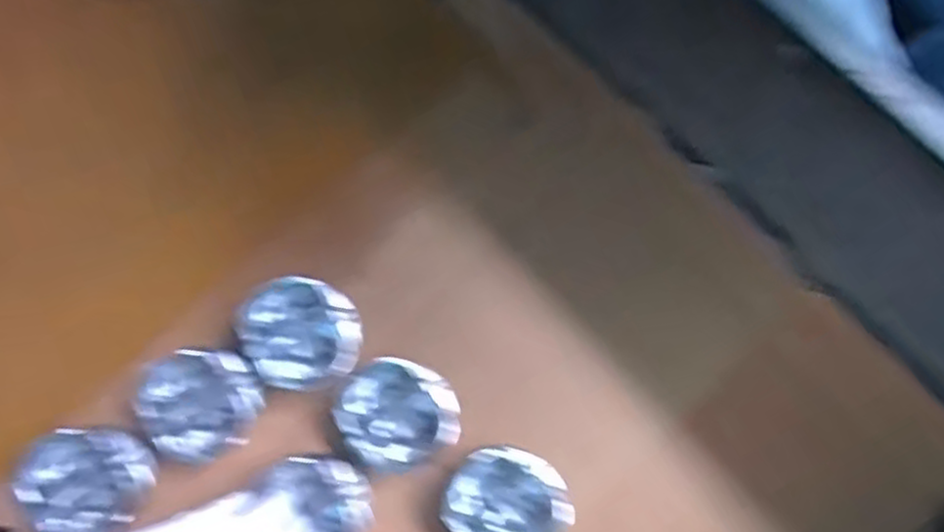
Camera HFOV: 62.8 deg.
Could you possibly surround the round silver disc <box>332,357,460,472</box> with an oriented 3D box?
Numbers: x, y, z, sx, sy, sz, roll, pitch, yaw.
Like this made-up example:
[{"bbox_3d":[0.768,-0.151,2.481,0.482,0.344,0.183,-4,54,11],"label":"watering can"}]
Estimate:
[{"bbox_3d":[-0.057,0.117,0.616,0.084,0.068,0.086,0,80,1],"label":"round silver disc"}]

